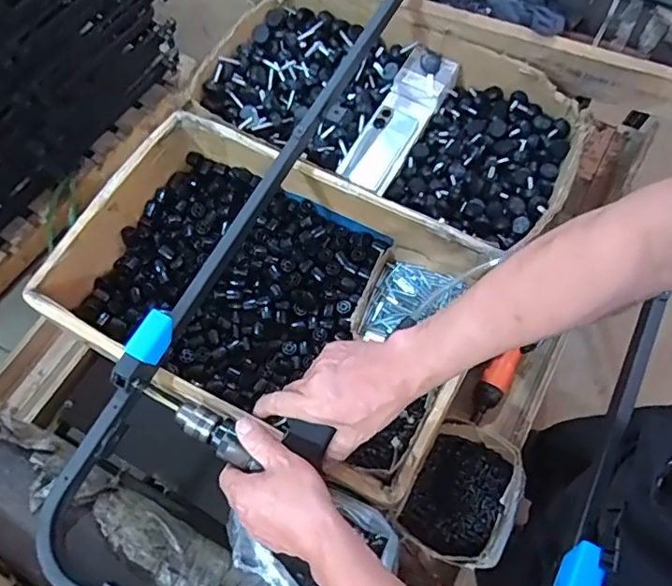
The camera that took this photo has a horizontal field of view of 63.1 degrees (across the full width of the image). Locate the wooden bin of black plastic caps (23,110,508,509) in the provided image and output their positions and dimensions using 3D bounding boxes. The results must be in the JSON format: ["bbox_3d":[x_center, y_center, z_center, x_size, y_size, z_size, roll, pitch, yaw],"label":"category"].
[{"bbox_3d":[-0.087,0.005,0.762,0.535,0.154,0.344,26,70,11],"label":"wooden bin of black plastic caps"}]

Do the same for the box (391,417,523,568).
[{"bbox_3d":[0.166,0.262,0.719,0.123,0.062,0.173,28,70,12],"label":"box"}]

